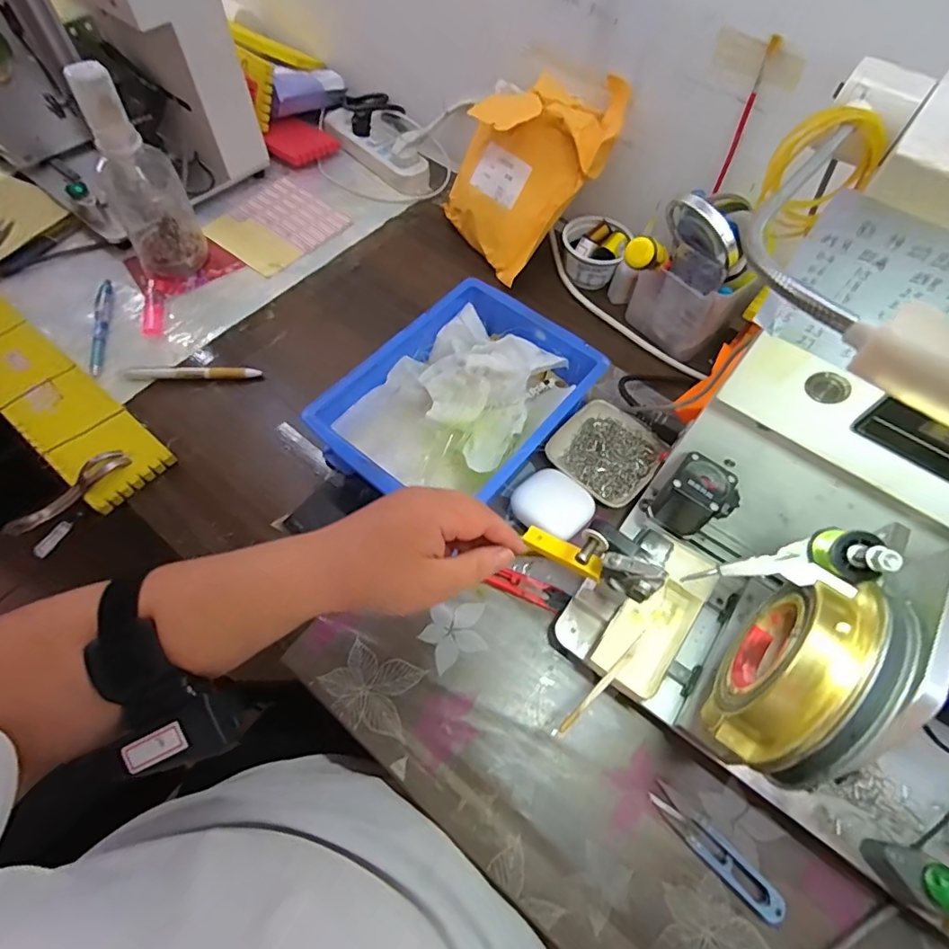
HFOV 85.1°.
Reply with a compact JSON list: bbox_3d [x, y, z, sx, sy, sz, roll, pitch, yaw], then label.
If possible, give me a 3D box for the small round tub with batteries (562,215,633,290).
[{"bbox_3d":[0.143,-0.272,0.630,0.075,0.044,0.075,1,61,-2],"label":"small round tub with batteries"}]

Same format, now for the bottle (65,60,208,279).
[{"bbox_3d":[-0.362,-0.311,0.556,0.079,0.214,0.068,-26,66,-16],"label":"bottle"}]

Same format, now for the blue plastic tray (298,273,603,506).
[{"bbox_3d":[-0.010,-0.067,0.506,0.178,0.074,0.246,37,66,16],"label":"blue plastic tray"}]

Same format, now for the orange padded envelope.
[{"bbox_3d":[0.054,-0.359,0.594,0.154,0.224,0.061,46,32,8],"label":"orange padded envelope"}]

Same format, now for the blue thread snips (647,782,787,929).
[{"bbox_3d":[0.172,0.267,0.367,0.021,0.009,0.101,-40,70,-21],"label":"blue thread snips"}]

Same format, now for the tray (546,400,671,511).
[{"bbox_3d":[0.129,-0.021,0.514,0.098,0.016,0.095,38,66,16],"label":"tray"}]

